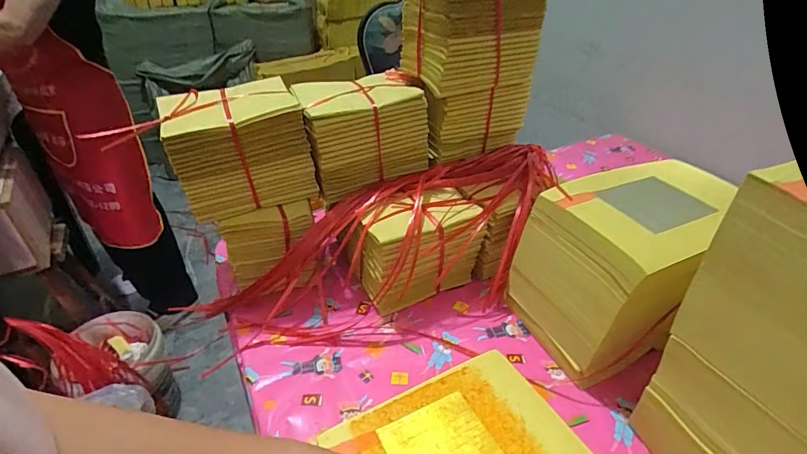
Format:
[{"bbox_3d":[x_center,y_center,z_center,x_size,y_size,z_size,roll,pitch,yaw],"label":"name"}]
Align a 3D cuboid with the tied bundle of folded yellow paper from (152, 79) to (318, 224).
[{"bbox_3d":[-0.217,-0.105,0.583,0.165,0.136,0.100,-15,38,-21],"label":"tied bundle of folded yellow paper"}]

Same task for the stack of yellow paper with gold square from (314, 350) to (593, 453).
[{"bbox_3d":[0.050,0.234,0.438,0.237,0.037,0.167,-16,39,-22],"label":"stack of yellow paper with gold square"}]

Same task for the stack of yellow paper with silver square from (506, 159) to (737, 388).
[{"bbox_3d":[0.278,0.057,0.547,0.214,0.202,0.158,-11,37,-16],"label":"stack of yellow paper with silver square"}]

